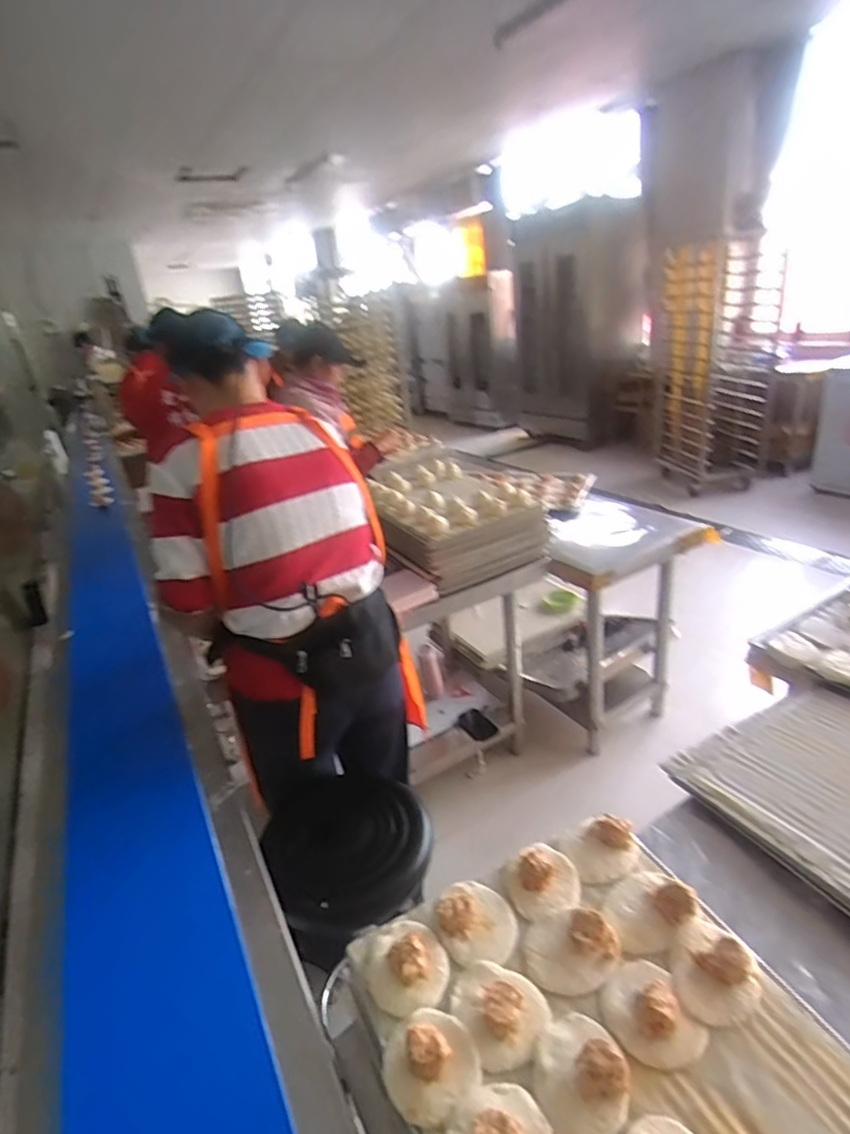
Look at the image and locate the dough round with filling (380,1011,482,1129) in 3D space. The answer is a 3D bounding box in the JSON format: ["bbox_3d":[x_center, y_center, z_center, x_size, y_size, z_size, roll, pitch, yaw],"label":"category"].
[{"bbox_3d":[0.005,0.486,0.583,0.091,0.029,0.089,-6,25,3],"label":"dough round with filling"}]

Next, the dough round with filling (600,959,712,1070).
[{"bbox_3d":[0.230,0.449,0.604,0.085,0.030,0.098,-14,26,-16],"label":"dough round with filling"}]

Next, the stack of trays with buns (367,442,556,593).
[{"bbox_3d":[0.069,-0.196,1.894,0.470,0.219,0.658,-12,25,-12],"label":"stack of trays with buns"}]

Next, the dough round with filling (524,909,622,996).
[{"bbox_3d":[0.165,0.428,0.664,0.100,0.034,0.084,0,26,15],"label":"dough round with filling"}]

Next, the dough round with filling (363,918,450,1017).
[{"bbox_3d":[-0.023,0.448,0.674,0.091,0.024,0.102,-10,25,-8],"label":"dough round with filling"}]

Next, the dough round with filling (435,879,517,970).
[{"bbox_3d":[0.062,0.421,0.711,0.087,0.026,0.108,-21,28,-27],"label":"dough round with filling"}]

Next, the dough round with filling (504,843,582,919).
[{"bbox_3d":[0.150,0.394,0.750,0.094,0.025,0.088,-6,25,3],"label":"dough round with filling"}]

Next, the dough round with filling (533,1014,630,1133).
[{"bbox_3d":[0.147,0.478,0.563,0.082,0.033,0.100,-5,25,3],"label":"dough round with filling"}]

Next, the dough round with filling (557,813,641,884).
[{"bbox_3d":[0.239,0.367,0.782,0.099,0.028,0.081,-18,27,-23],"label":"dough round with filling"}]

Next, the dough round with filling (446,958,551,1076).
[{"bbox_3d":[0.078,0.459,0.623,0.083,0.027,0.101,-19,28,-25],"label":"dough round with filling"}]

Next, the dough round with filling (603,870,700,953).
[{"bbox_3d":[0.262,0.399,0.699,0.104,0.026,0.084,-21,28,-28],"label":"dough round with filling"}]

